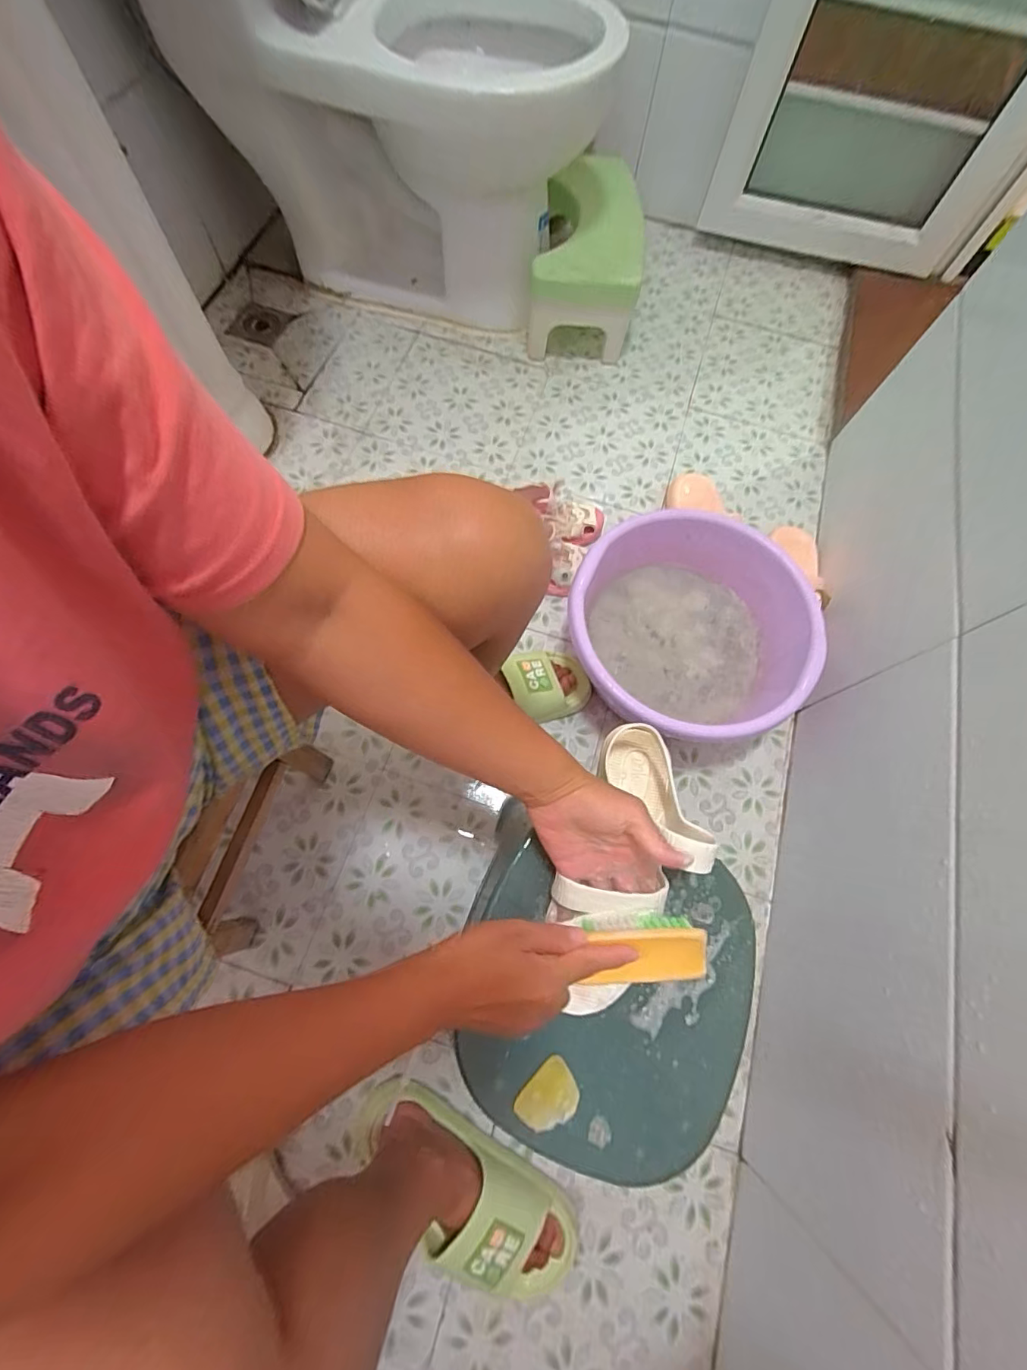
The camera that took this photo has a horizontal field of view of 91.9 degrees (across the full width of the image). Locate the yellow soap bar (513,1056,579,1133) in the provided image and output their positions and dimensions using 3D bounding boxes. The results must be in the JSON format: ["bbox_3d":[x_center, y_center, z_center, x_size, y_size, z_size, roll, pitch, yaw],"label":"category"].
[{"bbox_3d":[0.027,0.328,0.394,0.049,0.010,0.039,-36,77,-15],"label":"yellow soap bar"}]

